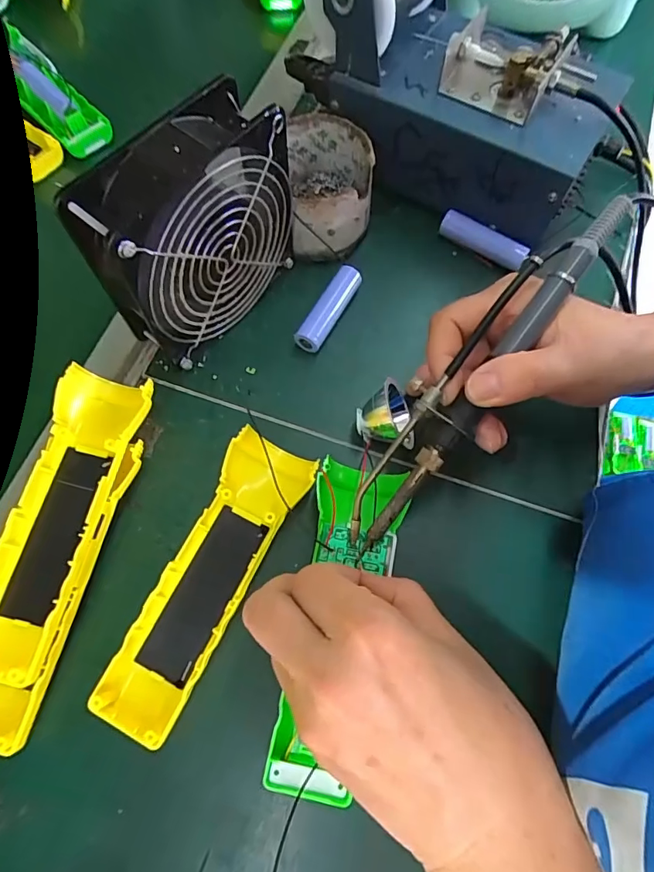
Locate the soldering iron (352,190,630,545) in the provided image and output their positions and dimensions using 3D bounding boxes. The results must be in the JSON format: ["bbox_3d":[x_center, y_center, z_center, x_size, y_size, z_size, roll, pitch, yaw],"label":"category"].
[{"bbox_3d":[0.076,-0.032,0.236,0.027,0.020,0.203,38,92,13],"label":"soldering iron"}]

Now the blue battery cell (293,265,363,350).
[{"bbox_3d":[0.001,-0.085,0.326,0.017,0.020,0.068,28,70,10],"label":"blue battery cell"}]

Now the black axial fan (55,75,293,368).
[{"bbox_3d":[-0.075,-0.111,0.280,0.048,0.121,0.123,35,72,12],"label":"black axial fan"}]

